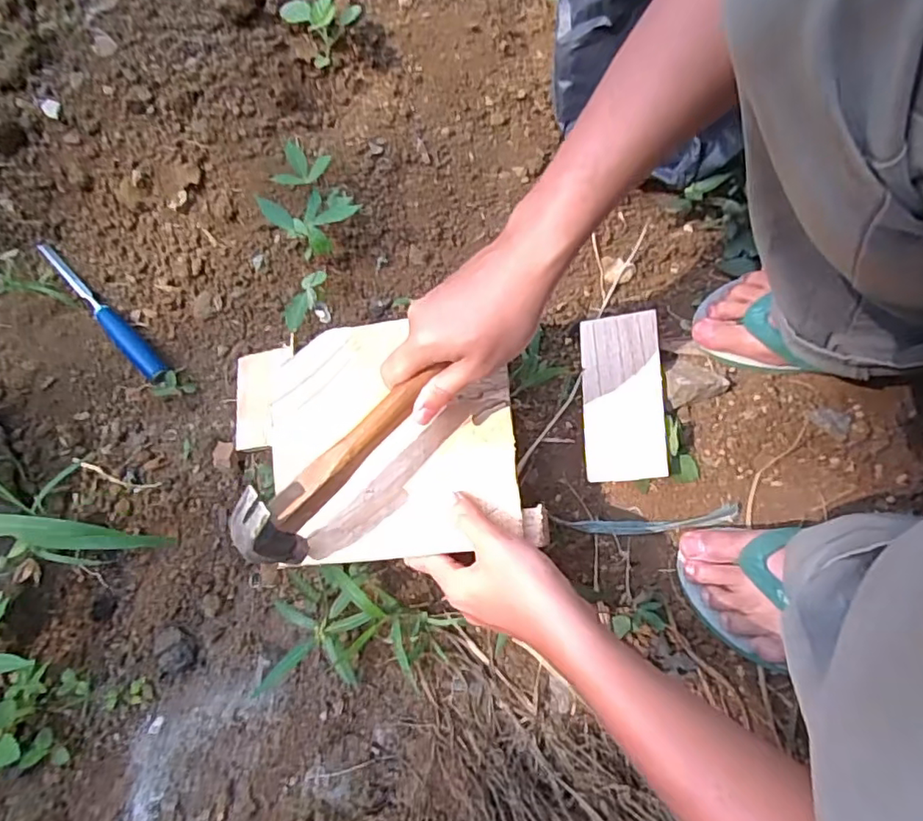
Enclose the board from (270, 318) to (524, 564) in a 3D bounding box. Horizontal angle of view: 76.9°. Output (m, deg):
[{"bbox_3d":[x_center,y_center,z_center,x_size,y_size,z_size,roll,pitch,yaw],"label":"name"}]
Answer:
[{"bbox_3d":[-0.059,0.021,0.484,0.201,0.012,0.194,-8,75,9],"label":"board"}]

